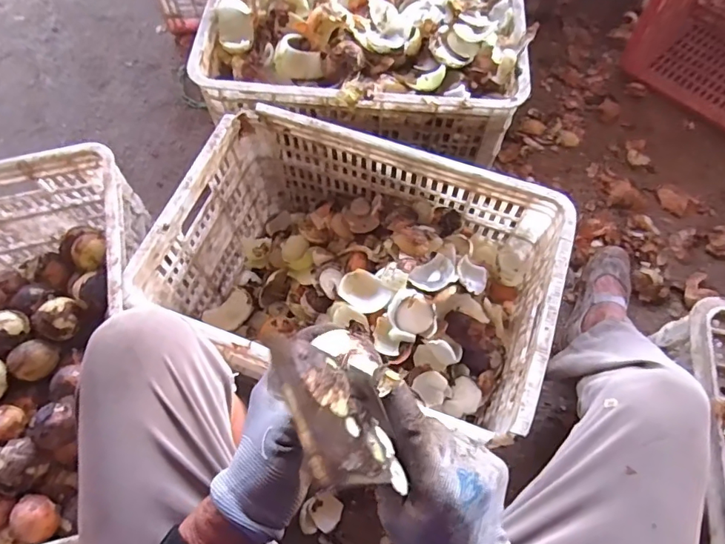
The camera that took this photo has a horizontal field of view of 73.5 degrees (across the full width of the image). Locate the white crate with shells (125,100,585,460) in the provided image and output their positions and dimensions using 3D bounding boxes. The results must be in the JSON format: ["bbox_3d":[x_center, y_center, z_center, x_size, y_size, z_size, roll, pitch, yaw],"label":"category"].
[{"bbox_3d":[-0.008,0.025,0.757,0.520,0.284,0.348,19,66,9],"label":"white crate with shells"}]

